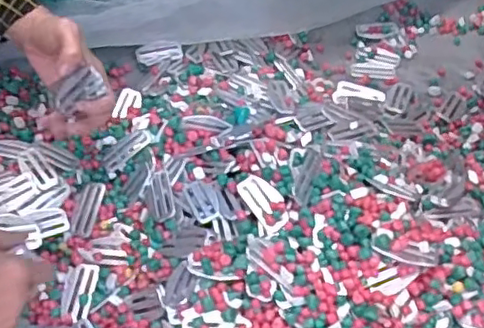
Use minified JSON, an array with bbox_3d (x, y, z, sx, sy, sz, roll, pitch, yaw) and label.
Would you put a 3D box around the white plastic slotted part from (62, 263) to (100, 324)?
[{"bbox_3d":[-0.153,0.121,0.575,0.026,0.006,0.057,7,53,4],"label":"white plastic slotted part"}]

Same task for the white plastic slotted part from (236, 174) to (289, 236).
[{"bbox_3d":[0.022,0.036,0.564,0.028,0.013,0.059,-23,57,-18],"label":"white plastic slotted part"}]

